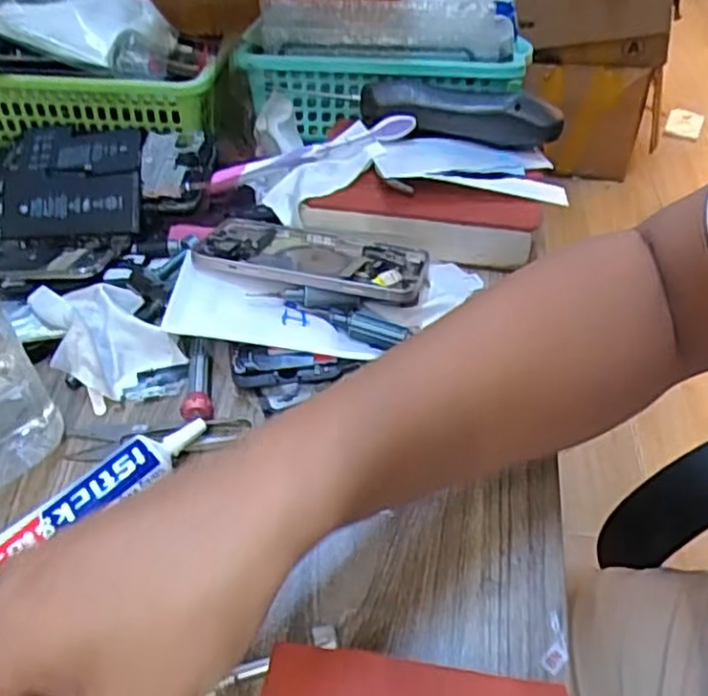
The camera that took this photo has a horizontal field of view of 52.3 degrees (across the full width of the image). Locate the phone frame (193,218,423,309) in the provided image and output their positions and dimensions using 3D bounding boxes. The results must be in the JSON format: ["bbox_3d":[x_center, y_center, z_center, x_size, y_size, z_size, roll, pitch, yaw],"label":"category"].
[{"bbox_3d":[-0.026,-0.058,0.472,0.146,0.012,0.074,13,31,13],"label":"phone frame"}]

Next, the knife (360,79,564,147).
[{"bbox_3d":[0.074,-0.170,0.517,0.141,0.033,0.042,7,47,7],"label":"knife"}]

